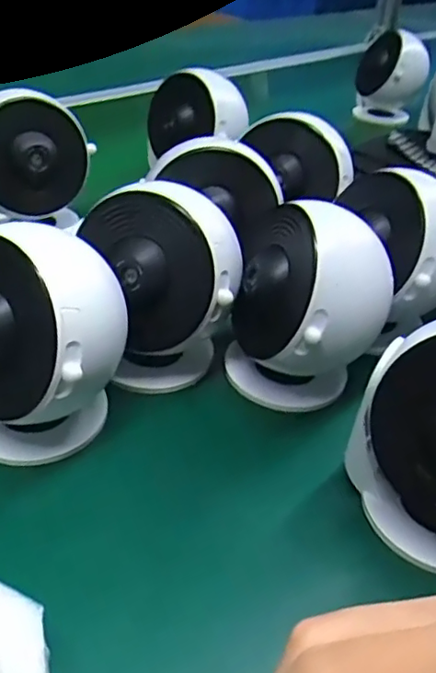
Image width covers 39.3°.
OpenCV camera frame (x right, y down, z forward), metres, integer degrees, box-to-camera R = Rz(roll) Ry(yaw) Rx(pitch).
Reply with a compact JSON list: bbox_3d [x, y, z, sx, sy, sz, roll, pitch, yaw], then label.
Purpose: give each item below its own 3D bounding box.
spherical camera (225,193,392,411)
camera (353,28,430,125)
[{"bbox_3d":[0.055,-0.019,0.391,0.083,0.117,0.088,3,36,-3],"label":"spherical camera"},{"bbox_3d":[0.256,-0.386,0.906,0.096,0.115,0.085,13,37,10],"label":"camera"}]

